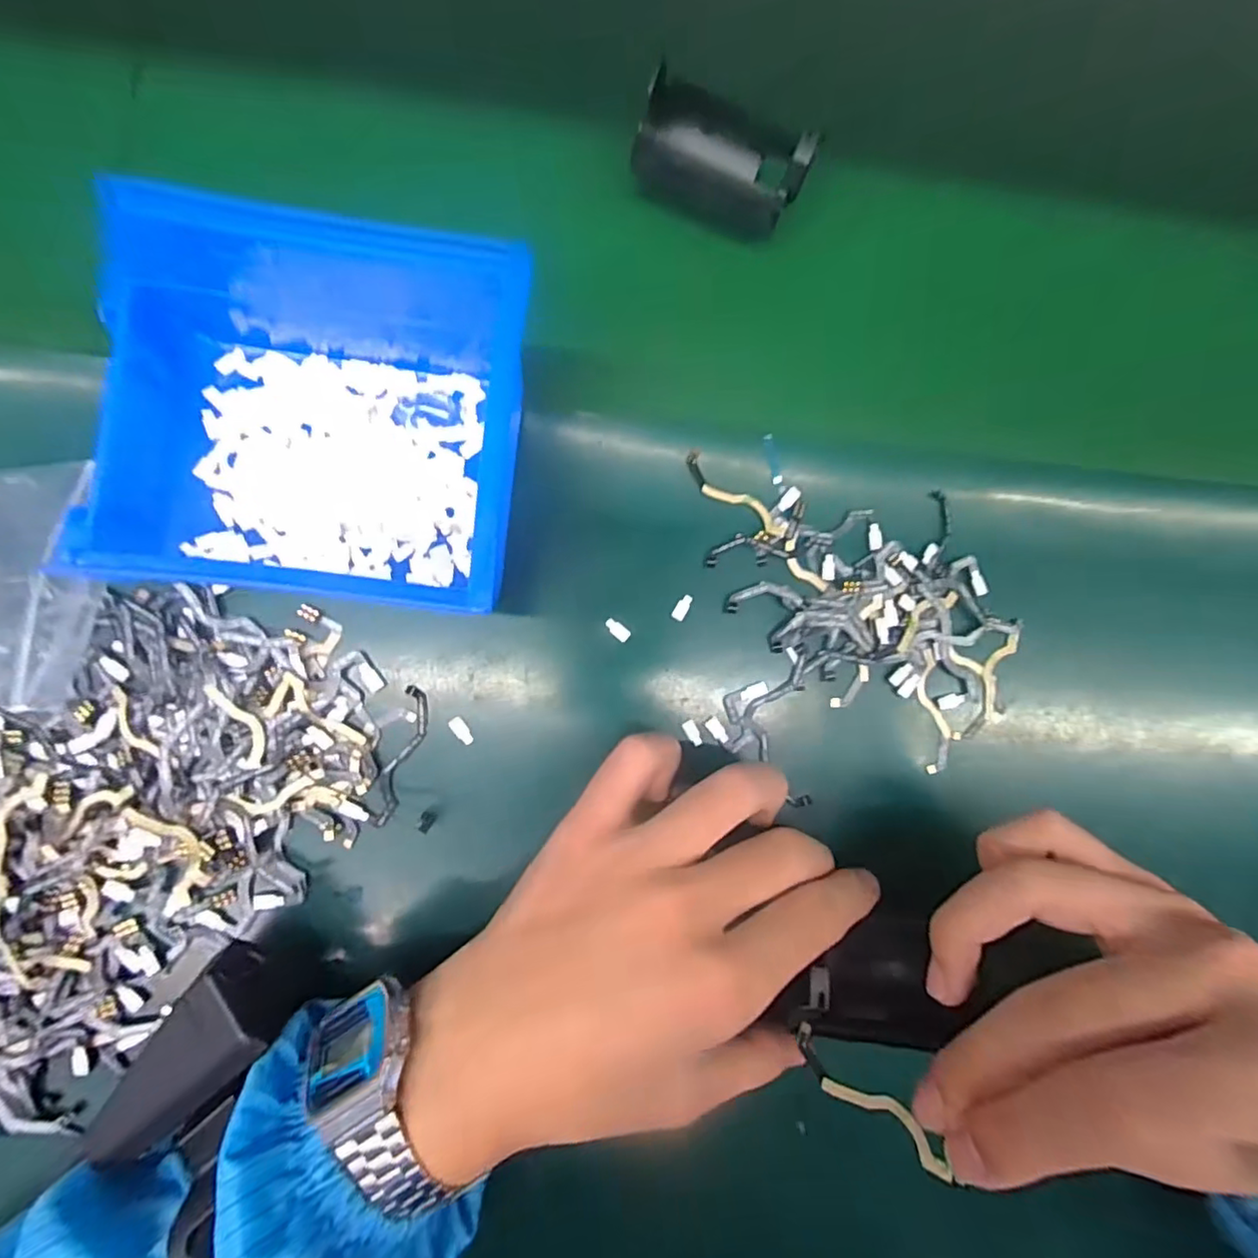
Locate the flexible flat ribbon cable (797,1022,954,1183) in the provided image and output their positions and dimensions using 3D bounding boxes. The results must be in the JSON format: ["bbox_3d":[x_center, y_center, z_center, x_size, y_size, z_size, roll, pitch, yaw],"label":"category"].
[{"bbox_3d":[0.075,0.147,0.189,0.051,0.005,0.010,26,87,35],"label":"flexible flat ribbon cable"}]

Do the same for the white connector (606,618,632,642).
[{"bbox_3d":[-0.004,0.000,0.240,0.011,0.004,0.005,38,84,-2],"label":"white connector"}]

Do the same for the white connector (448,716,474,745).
[{"bbox_3d":[-0.065,0.039,0.233,0.005,0.004,0.012,-35,90,-7],"label":"white connector"}]

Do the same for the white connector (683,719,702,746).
[{"bbox_3d":[0.026,0.042,0.241,0.005,0.004,0.011,-26,89,-7],"label":"white connector"}]

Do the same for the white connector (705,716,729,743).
[{"bbox_3d":[0.035,0.041,0.241,0.006,0.004,0.011,-32,90,-7],"label":"white connector"}]

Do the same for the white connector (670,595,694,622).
[{"bbox_3d":[0.022,-0.009,0.243,0.005,0.004,0.011,31,84,-3],"label":"white connector"}]

